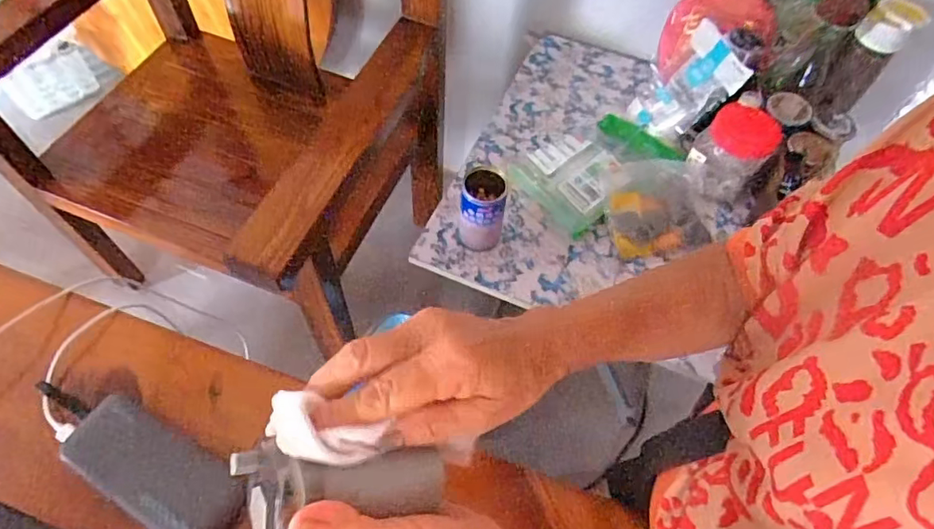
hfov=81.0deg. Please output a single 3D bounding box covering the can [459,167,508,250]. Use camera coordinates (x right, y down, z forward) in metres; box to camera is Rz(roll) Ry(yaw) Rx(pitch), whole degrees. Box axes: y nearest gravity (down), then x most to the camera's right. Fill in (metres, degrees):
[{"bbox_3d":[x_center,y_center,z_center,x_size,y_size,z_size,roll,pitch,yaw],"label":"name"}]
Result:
[{"bbox_3d":[0.021,-0.075,0.786,0.060,0.116,0.064,2,59,-3],"label":"can"}]

